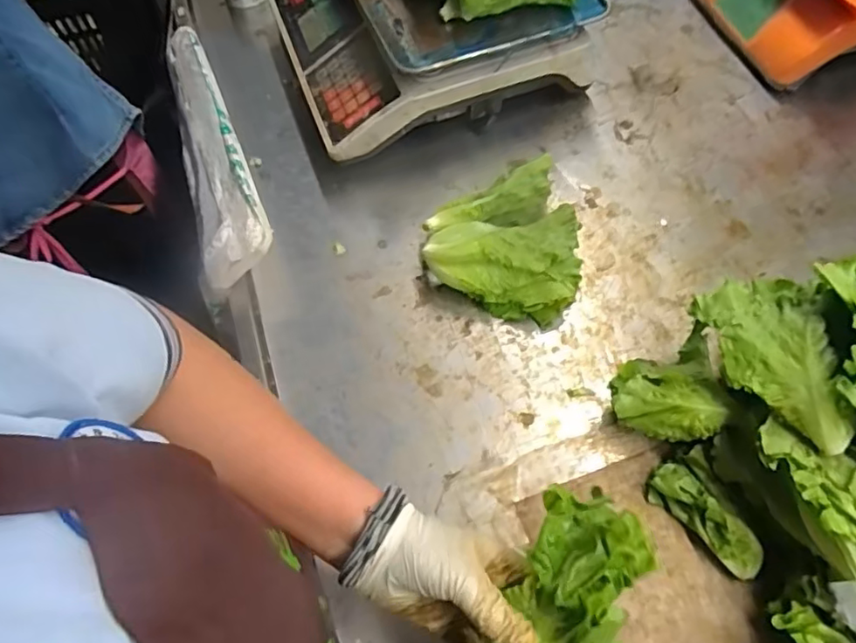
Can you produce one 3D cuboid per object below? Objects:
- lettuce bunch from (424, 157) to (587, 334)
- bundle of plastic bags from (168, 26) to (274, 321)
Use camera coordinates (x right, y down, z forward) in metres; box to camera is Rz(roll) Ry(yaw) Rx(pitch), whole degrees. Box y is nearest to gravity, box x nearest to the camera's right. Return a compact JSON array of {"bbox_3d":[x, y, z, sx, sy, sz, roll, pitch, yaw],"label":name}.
[{"bbox_3d":[0.076,-0.088,0.594,0.153,0.050,0.176,5,63,6],"label":"lettuce bunch"},{"bbox_3d":[-0.253,-0.189,0.656,0.085,0.075,0.385,-22,63,-8],"label":"bundle of plastic bags"}]

